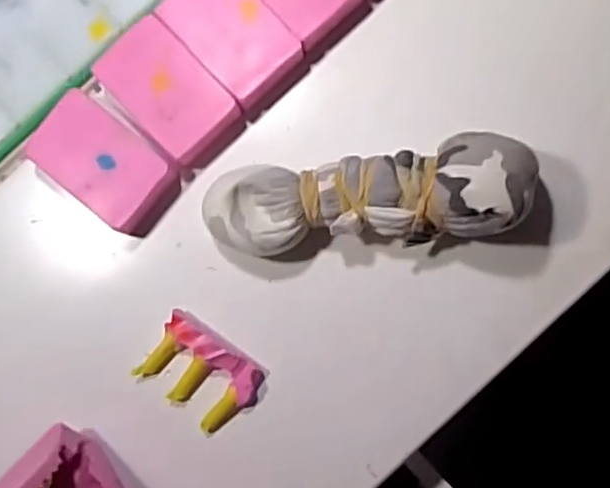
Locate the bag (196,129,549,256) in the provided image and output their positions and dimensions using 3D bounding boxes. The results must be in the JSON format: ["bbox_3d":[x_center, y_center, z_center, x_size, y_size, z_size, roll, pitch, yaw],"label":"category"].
[{"bbox_3d":[0.029,-0.022,0.331,0.153,0.045,0.044,-5,84,6],"label":"bag"}]

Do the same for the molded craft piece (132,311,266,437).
[{"bbox_3d":[-0.053,0.068,0.350,0.059,0.016,0.041,33,89,8],"label":"molded craft piece"}]

